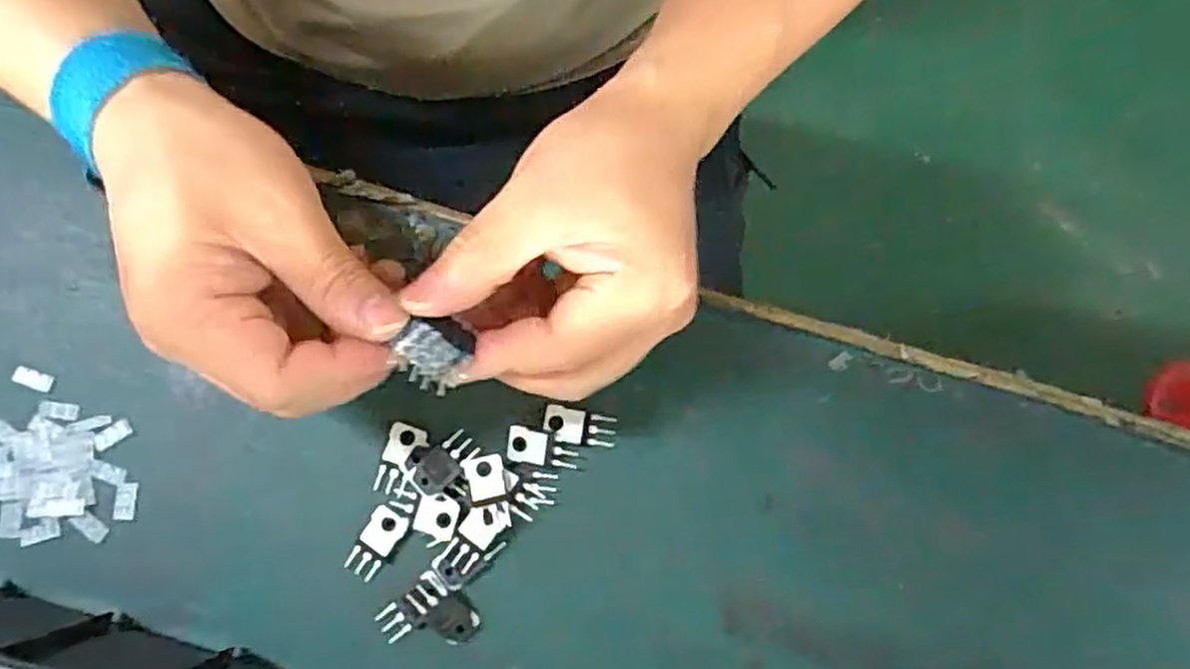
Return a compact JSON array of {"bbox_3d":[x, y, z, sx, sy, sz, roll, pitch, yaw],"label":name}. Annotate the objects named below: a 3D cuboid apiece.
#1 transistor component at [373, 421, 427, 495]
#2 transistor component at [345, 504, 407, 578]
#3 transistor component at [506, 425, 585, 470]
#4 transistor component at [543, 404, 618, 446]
[{"bbox_3d":[-0.085,0.053,0.318,0.015,0.004,0.030,19,81,4],"label":"transistor component"},{"bbox_3d":[-0.093,0.088,0.314,0.016,0.004,0.031,35,82,6],"label":"transistor component"},{"bbox_3d":[-0.022,0.049,0.316,0.033,0.004,0.015,9,80,2],"label":"transistor component"},{"bbox_3d":[-0.007,0.040,0.320,0.031,0.006,0.015,6,80,2],"label":"transistor component"}]

